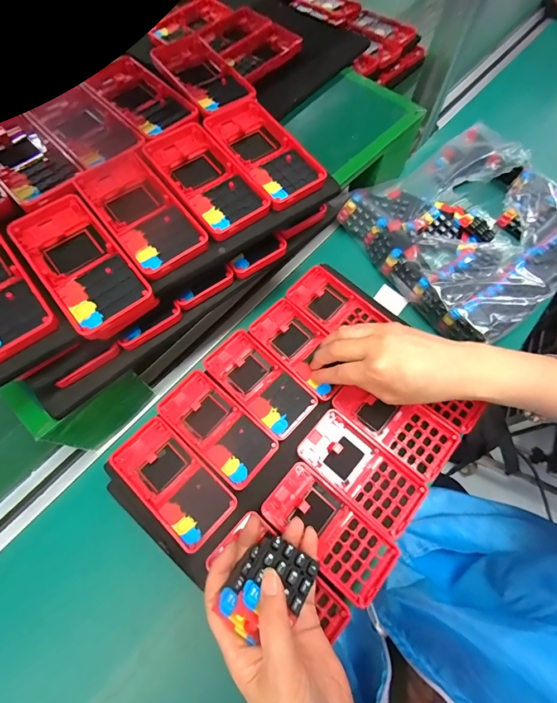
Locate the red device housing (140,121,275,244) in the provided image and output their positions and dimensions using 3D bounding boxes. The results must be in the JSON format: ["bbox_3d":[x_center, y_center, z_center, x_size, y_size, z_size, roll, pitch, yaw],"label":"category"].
[{"bbox_3d":[-0.067,-0.156,0.319,0.062,0.019,0.124,-35,71,-15],"label":"red device housing"}]

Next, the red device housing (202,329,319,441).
[{"bbox_3d":[-0.022,0.033,0.380,0.126,0.016,0.062,43,72,16],"label":"red device housing"}]

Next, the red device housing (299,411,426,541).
[{"bbox_3d":[0.082,0.116,0.345,0.121,0.012,0.059,40,71,15],"label":"red device housing"}]

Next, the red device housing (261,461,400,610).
[{"bbox_3d":[0.048,0.164,0.323,0.122,0.011,0.063,40,71,15],"label":"red device housing"}]

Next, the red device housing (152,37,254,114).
[{"bbox_3d":[-0.082,-0.292,0.372,0.065,0.016,0.138,-32,70,-14],"label":"red device housing"}]

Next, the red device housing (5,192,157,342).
[{"bbox_3d":[-0.159,-0.071,0.283,0.061,0.024,0.128,-37,71,-16],"label":"red device housing"}]

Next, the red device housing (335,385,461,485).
[{"bbox_3d":[0.121,0.072,0.364,0.120,0.013,0.062,39,71,15],"label":"red device housing"}]

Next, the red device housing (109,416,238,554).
[{"bbox_3d":[-0.101,0.124,0.337,0.121,0.017,0.060,41,72,16],"label":"red device housing"}]

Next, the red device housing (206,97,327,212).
[{"bbox_3d":[-0.014,-0.190,0.335,0.064,0.021,0.130,-34,71,-15],"label":"red device housing"}]

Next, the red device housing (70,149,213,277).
[{"bbox_3d":[-0.118,-0.120,0.300,0.062,0.016,0.123,-37,71,-16],"label":"red device housing"}]

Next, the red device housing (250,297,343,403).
[{"bbox_3d":[0.027,-0.005,0.396,0.062,0.023,0.121,-40,72,-17],"label":"red device housing"}]

